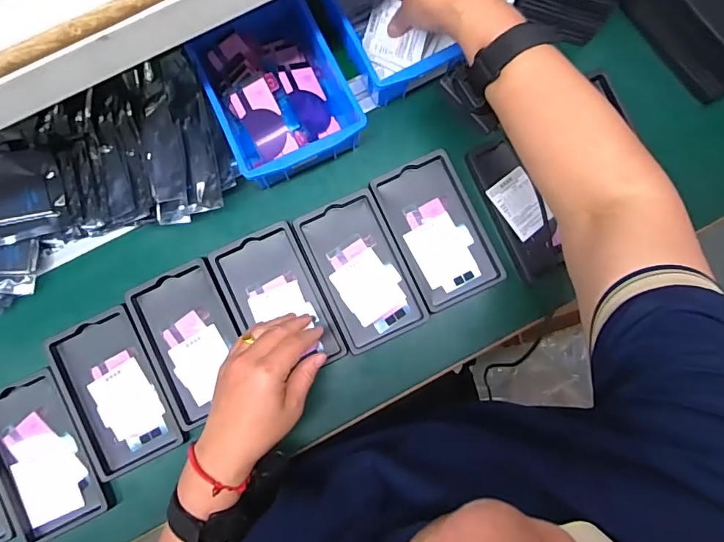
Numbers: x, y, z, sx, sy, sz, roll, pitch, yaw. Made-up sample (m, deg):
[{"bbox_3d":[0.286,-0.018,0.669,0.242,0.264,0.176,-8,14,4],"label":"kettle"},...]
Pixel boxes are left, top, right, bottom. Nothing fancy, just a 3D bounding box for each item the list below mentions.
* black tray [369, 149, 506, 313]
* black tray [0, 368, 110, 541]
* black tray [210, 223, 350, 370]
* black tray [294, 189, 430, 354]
[{"bbox_3d":[0.083,-0.044,0.499,0.093,0.013,0.159,-25,87,-3],"label":"black tray"},{"bbox_3d":[-0.331,0.191,0.465,0.093,0.012,0.158,-27,87,-3],"label":"black tray"},{"bbox_3d":[-0.089,0.034,0.481,0.093,0.016,0.152,-25,87,-3],"label":"black tray"},{"bbox_3d":[0.000,0.000,0.491,0.094,0.011,0.159,-24,87,-3],"label":"black tray"}]

